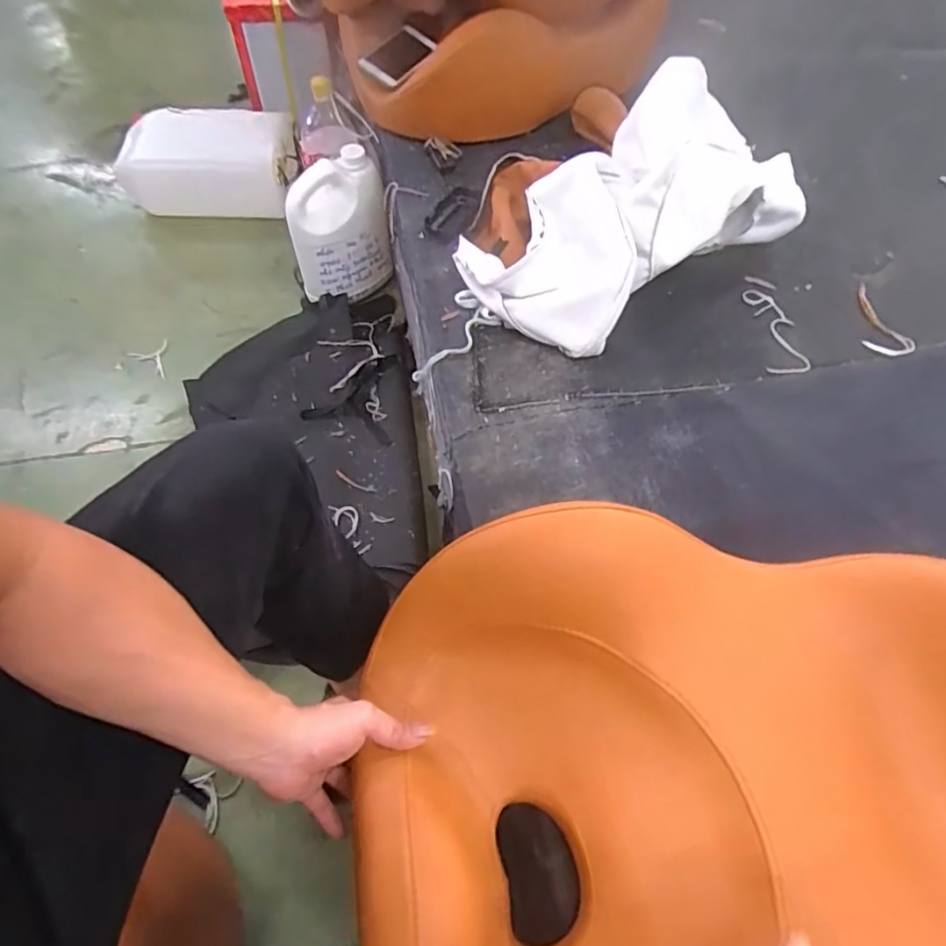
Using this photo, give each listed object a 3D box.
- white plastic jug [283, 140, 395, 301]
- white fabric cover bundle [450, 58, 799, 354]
[{"bbox_3d":[-0.257,-0.464,1.120,0.177,0.241,0.102,-12,63,-10],"label":"white plastic jug"},{"bbox_3d":[0.243,-0.373,0.818,0.519,0.186,0.233,-32,67,-18],"label":"white fabric cover bundle"}]

